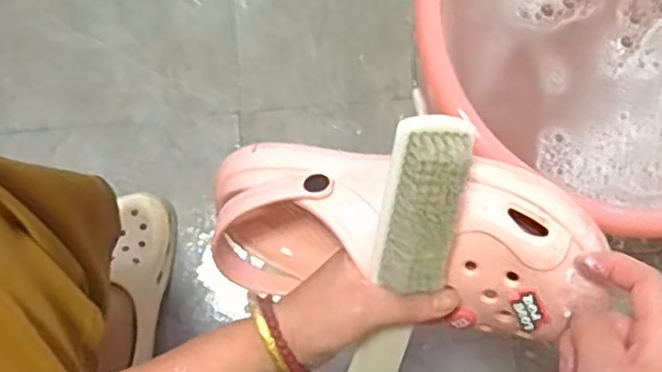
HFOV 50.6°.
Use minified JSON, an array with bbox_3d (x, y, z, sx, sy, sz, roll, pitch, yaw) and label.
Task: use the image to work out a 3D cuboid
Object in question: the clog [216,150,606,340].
[{"bbox_3d":[0.036,0.029,0.431,0.241,0.078,0.092,7,78,24],"label":"clog"}]

